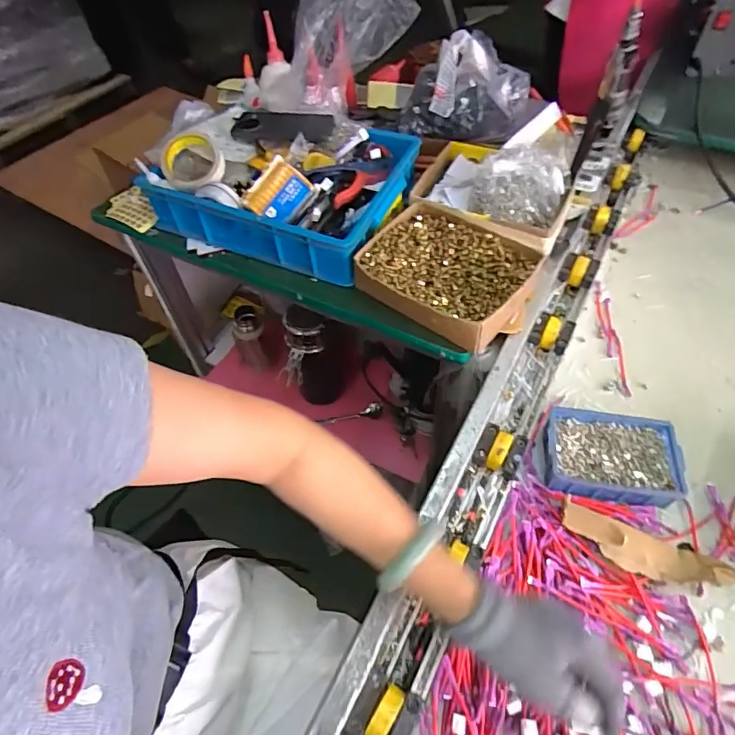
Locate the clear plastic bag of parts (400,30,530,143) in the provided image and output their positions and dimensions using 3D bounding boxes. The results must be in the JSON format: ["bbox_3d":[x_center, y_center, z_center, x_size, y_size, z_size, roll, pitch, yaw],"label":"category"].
[{"bbox_3d":[0.178,-0.498,0.866,0.205,0.084,0.229,10,54,10],"label":"clear plastic bag of parts"}]

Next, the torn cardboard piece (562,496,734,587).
[{"bbox_3d":[0.303,0.200,0.528,0.182,0.028,0.050,18,56,16],"label":"torn cardboard piece"}]

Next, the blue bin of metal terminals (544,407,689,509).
[{"bbox_3d":[0.292,0.109,0.591,0.154,0.048,0.107,7,53,9],"label":"blue bin of metal terminals"}]

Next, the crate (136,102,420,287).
[{"bbox_3d":[-0.154,-0.310,0.807,0.432,0.107,0.283,19,56,17],"label":"crate"}]

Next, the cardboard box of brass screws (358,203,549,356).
[{"bbox_3d":[0.112,-0.134,0.686,0.224,0.057,0.191,29,59,23],"label":"cardboard box of brass screws"}]

